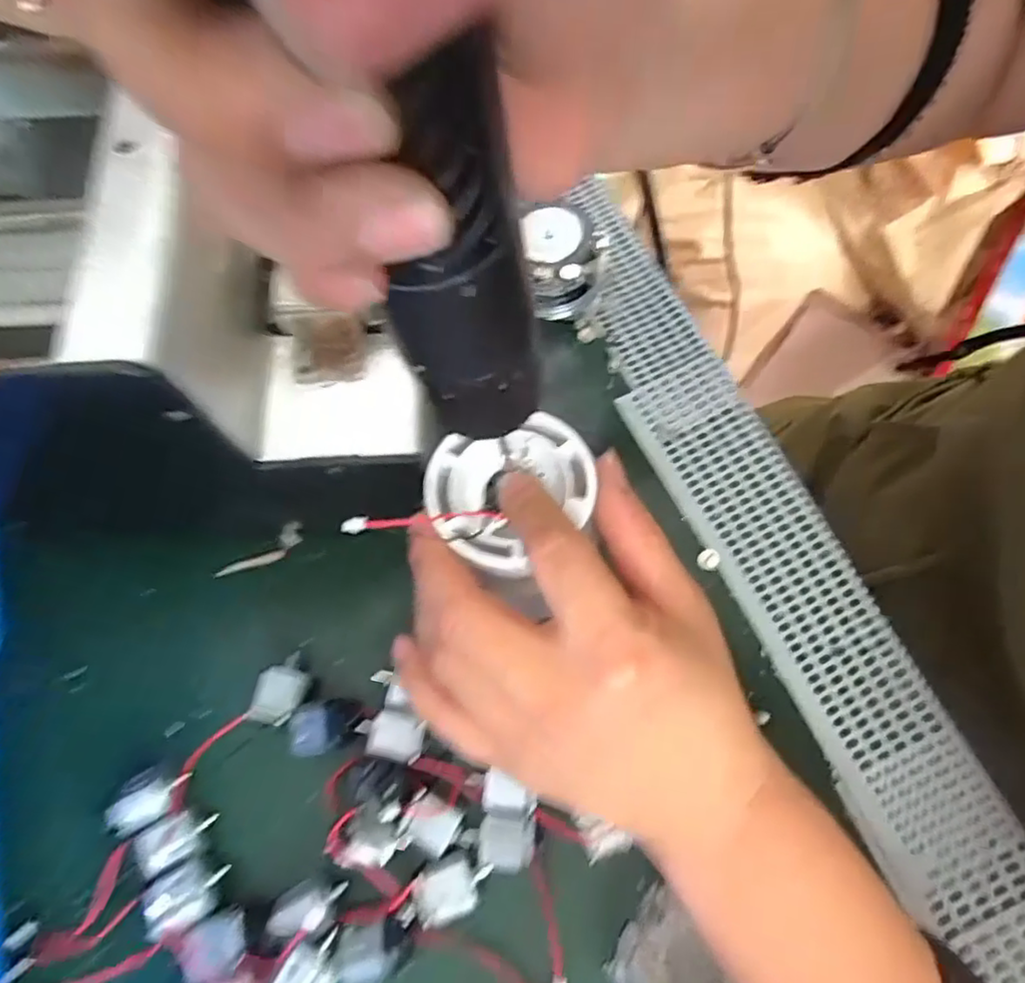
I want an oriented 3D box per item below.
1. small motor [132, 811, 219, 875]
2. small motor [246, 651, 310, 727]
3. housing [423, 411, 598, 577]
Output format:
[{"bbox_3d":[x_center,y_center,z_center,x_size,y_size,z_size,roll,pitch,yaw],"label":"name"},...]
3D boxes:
[{"bbox_3d":[-0.126,0.130,0.242,0.023,0.022,0.016,-33,73,-14],"label":"small motor"},{"bbox_3d":[-0.093,0.081,0.265,0.018,0.023,0.027,14,74,10],"label":"small motor"},{"bbox_3d":[-0.002,0.002,0.213,0.054,0.018,0.053,1,69,-2],"label":"housing"}]

